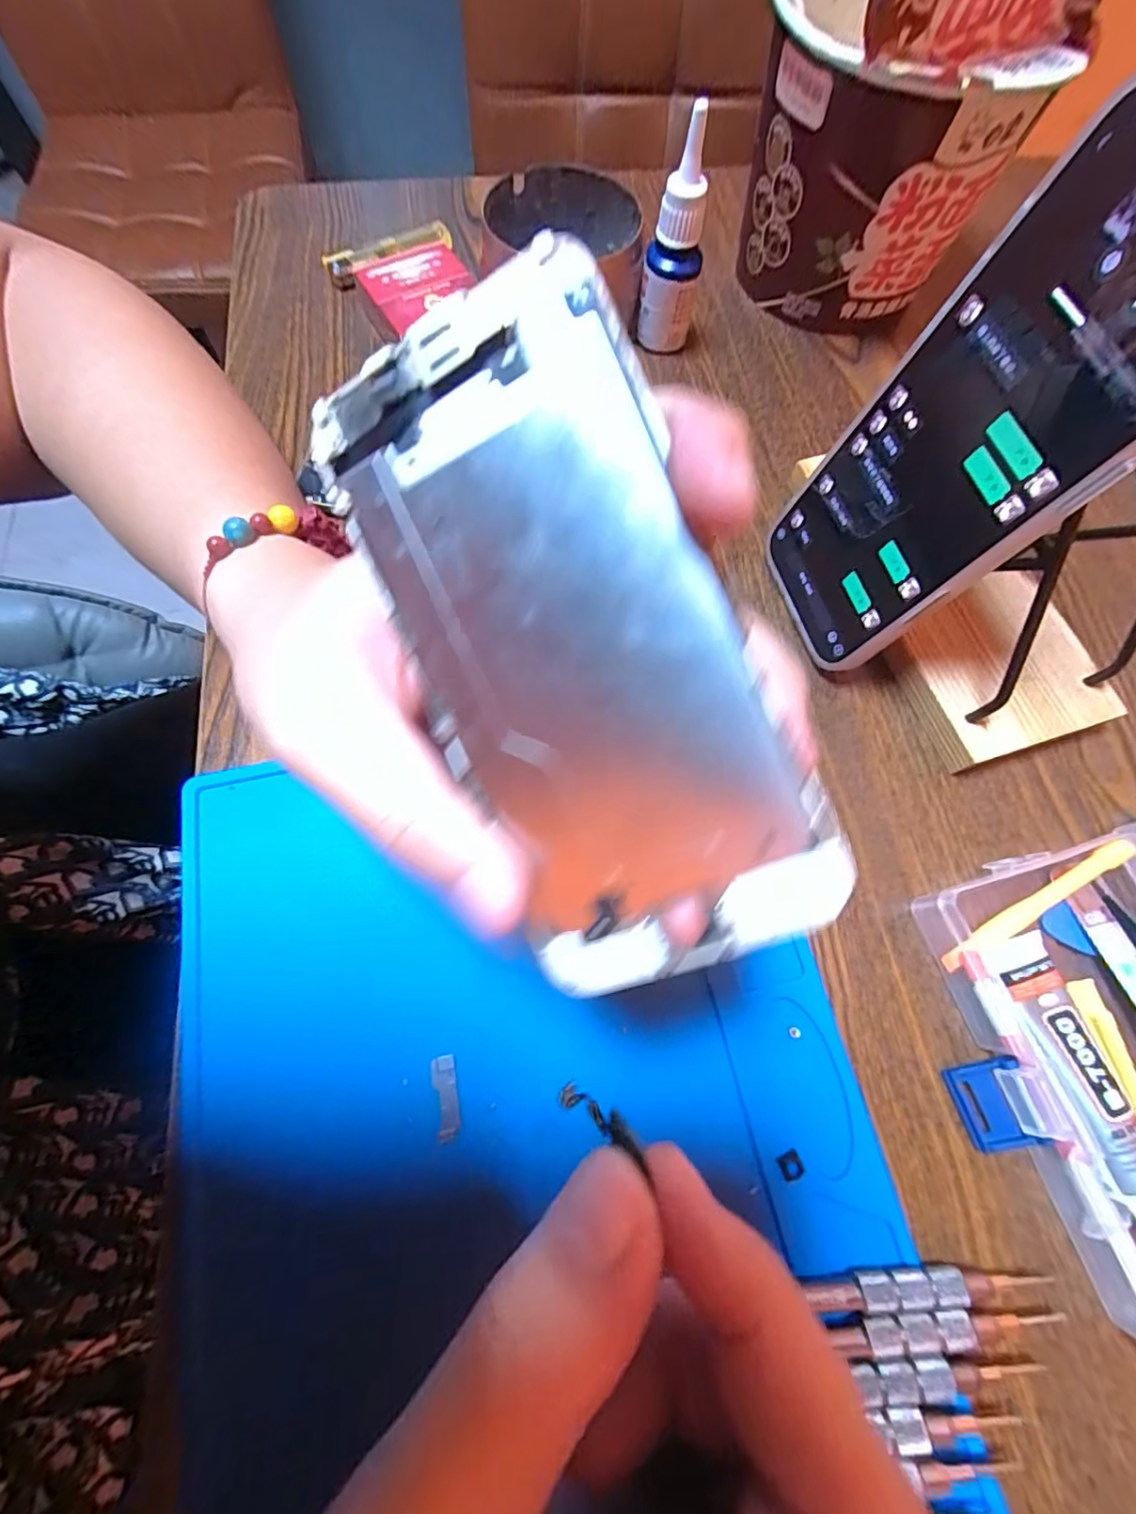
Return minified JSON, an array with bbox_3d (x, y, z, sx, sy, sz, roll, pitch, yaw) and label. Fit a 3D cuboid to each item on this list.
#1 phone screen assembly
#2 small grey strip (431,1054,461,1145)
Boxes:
[{"bbox_3d":[0.000,-0.018,0.108,0.063,0.005,0.130,-24,95,15],"label":"phone screen assembly"},{"bbox_3d":[-0.042,0.117,0.188,0.008,0.004,0.025,-10,72,-5],"label":"small grey strip"}]

